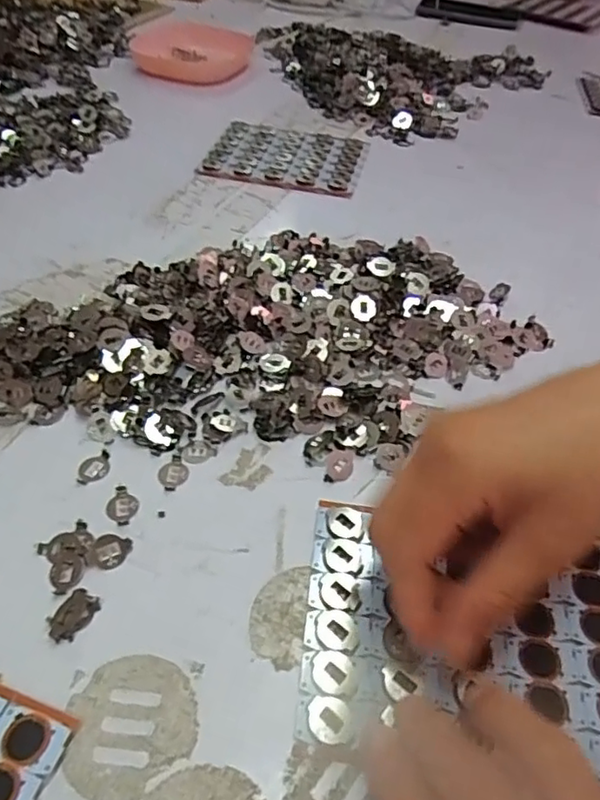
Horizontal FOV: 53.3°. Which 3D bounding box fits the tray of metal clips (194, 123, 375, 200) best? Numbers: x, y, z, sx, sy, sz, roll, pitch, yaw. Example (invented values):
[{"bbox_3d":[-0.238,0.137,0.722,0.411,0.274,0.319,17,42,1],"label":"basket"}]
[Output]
[{"bbox_3d":[-0.012,-0.239,0.584,0.144,0.005,0.119,12,49,6],"label":"tray of metal clips"}]

